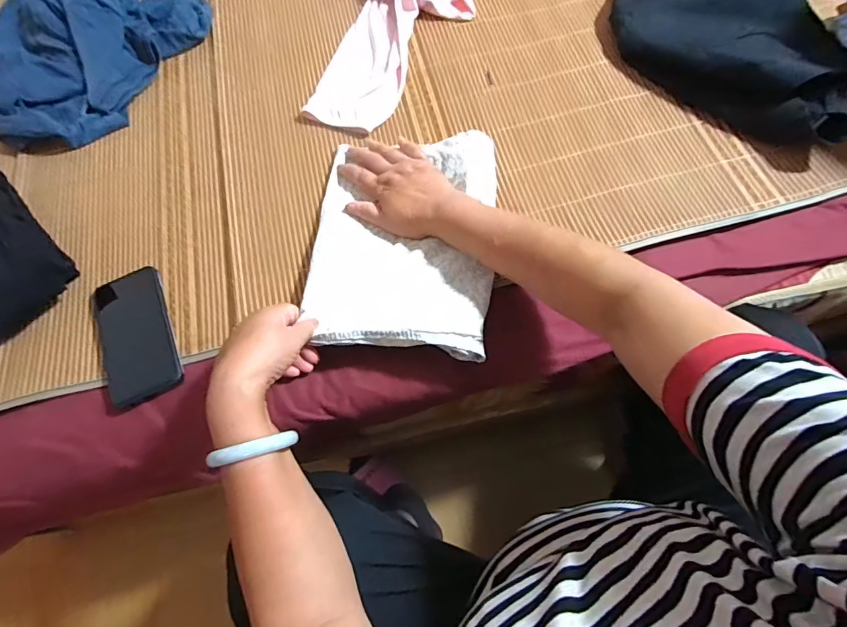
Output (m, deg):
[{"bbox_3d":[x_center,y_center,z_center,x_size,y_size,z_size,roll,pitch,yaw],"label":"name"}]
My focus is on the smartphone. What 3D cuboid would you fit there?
[{"bbox_3d":[-0.331,0.022,0.502,0.081,0.009,0.164,-24,70,-6],"label":"smartphone"}]

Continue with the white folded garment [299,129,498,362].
[{"bbox_3d":[-0.024,-0.091,0.511,0.206,0.034,0.274,4,70,4],"label":"white folded garment"}]

